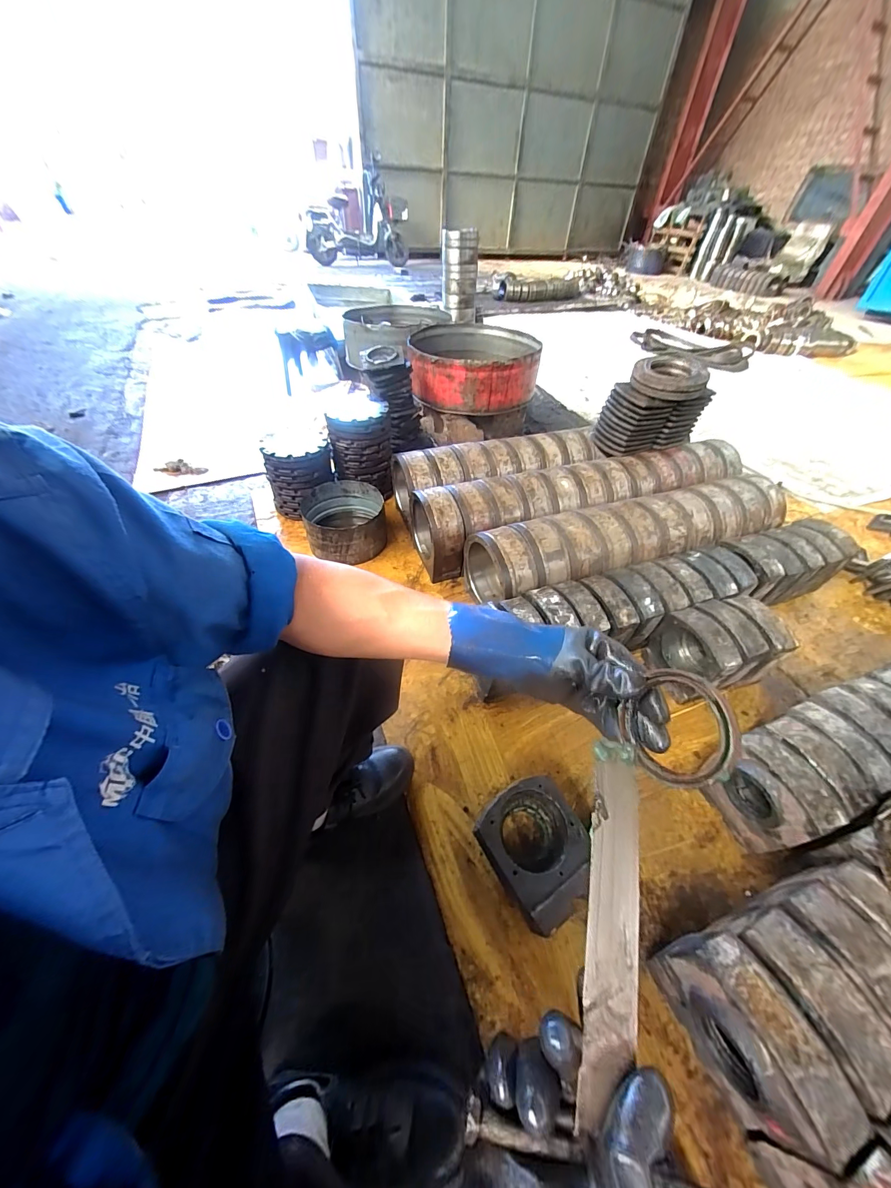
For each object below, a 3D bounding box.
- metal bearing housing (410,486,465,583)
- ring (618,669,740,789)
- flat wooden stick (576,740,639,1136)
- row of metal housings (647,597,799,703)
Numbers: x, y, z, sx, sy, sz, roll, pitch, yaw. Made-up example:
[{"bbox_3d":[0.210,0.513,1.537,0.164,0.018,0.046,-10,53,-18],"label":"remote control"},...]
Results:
[{"bbox_3d":[-0.024,-0.193,1.083,0.104,0.186,0.191,-12,49,-14],"label":"metal bearing housing"},{"bbox_3d":[0.182,0.107,0.296,0.009,0.087,0.083,15,17,-27],"label":"ring"},{"bbox_3d":[0.119,0.217,0.268,0.034,0.004,0.212,13,61,4],"label":"flat wooden stick"},{"bbox_3d":[0.620,0.121,0.870,0.212,0.167,0.156,-11,49,-13],"label":"row of metal housings"}]

